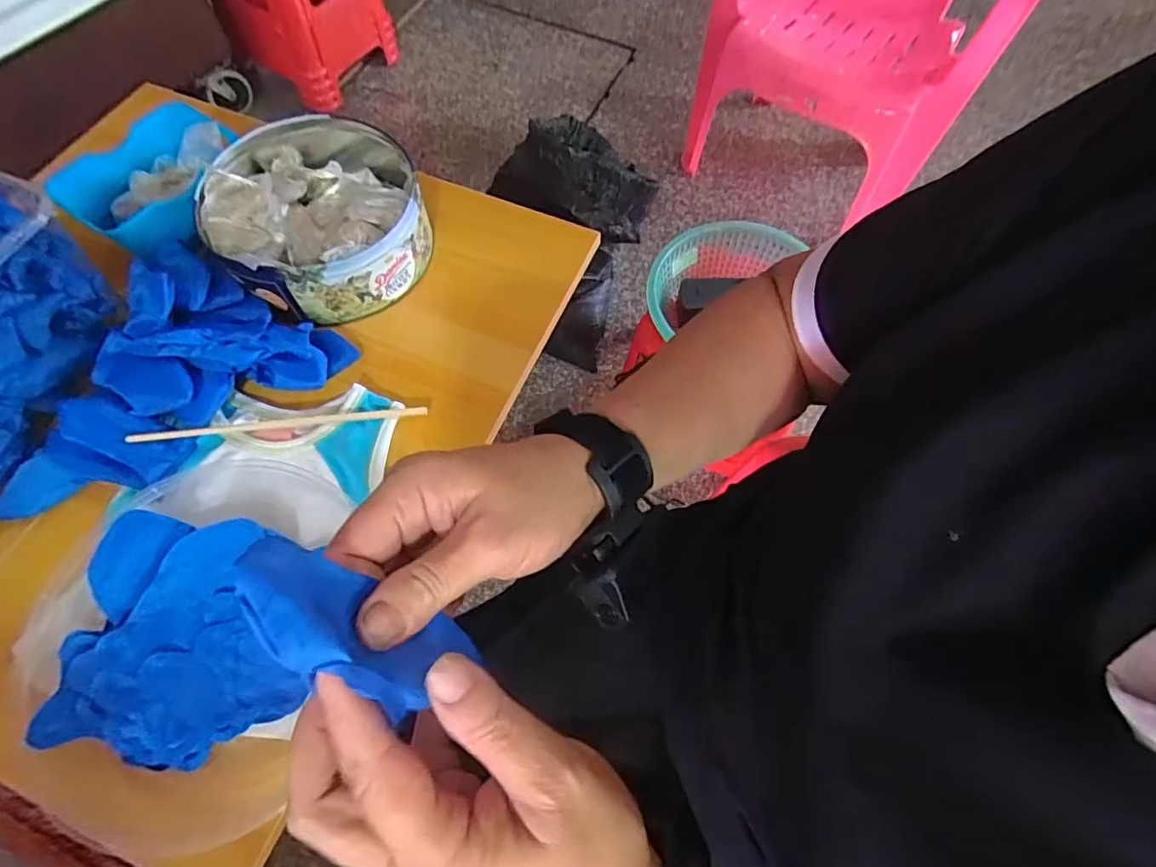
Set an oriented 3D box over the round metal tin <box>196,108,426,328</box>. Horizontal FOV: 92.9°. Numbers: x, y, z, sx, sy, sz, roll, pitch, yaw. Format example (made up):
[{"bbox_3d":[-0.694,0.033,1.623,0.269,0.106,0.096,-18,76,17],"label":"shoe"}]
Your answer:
[{"bbox_3d":[-0.245,-0.208,0.528,0.189,0.081,0.199,-16,67,-9],"label":"round metal tin"}]

